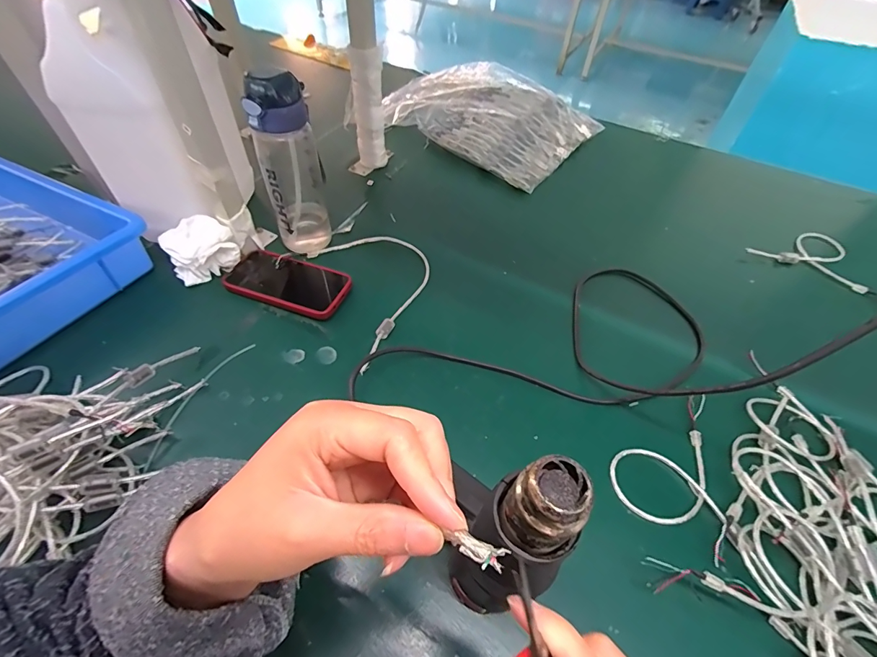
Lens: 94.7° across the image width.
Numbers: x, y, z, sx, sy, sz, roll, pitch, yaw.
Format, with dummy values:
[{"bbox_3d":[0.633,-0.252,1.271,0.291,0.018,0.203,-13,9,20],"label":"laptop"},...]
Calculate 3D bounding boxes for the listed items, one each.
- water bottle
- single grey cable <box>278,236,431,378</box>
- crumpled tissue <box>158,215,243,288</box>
[{"bbox_3d":[-0.196,-0.212,0.549,0.083,0.231,0.066,-14,53,-15],"label":"water bottle"},{"bbox_3d":[-0.093,-0.064,0.585,0.196,0.016,0.232,-31,61,-28],"label":"single grey cable"},{"bbox_3d":[-0.328,-0.110,0.560,0.085,0.066,0.047,-32,60,-26],"label":"crumpled tissue"}]

